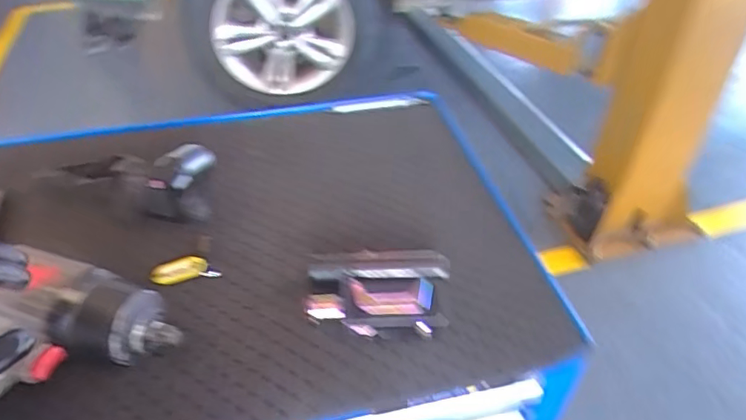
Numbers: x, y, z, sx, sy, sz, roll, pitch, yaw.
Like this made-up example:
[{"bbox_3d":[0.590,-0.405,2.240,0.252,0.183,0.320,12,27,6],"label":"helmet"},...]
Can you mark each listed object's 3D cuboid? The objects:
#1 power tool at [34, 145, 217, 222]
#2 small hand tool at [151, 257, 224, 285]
[{"bbox_3d":[-0.274,-0.048,0.582,0.214,0.055,0.116,6,42,7],"label":"power tool"},{"bbox_3d":[-0.186,0.061,0.509,0.070,0.016,0.026,-3,42,-3],"label":"small hand tool"}]

